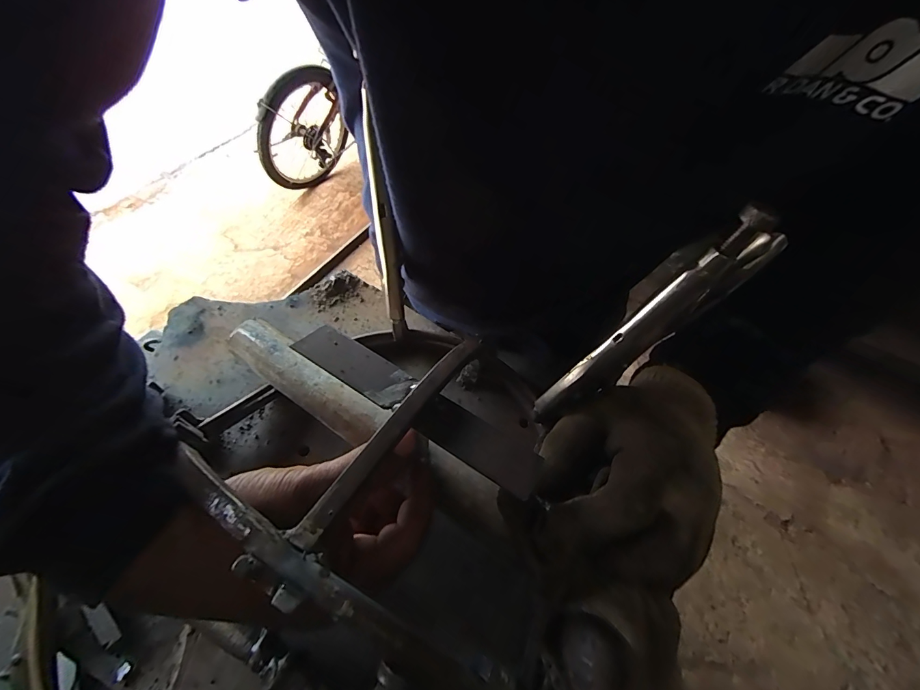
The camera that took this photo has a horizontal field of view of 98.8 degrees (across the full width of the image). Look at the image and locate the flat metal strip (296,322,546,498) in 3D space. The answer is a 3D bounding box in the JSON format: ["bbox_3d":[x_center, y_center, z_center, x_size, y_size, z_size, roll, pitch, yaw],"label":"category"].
[{"bbox_3d":[-0.025,0.029,0.203,0.140,0.005,0.023,30,64,13],"label":"flat metal strip"}]

